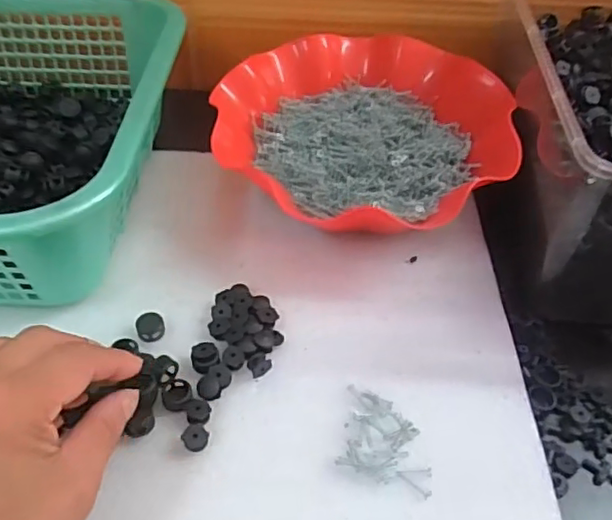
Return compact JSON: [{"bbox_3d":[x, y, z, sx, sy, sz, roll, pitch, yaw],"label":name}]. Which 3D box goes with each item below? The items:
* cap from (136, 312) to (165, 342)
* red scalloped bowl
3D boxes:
[{"bbox_3d":[-0.098,0.042,0.378,0.017,0.007,0.019,-17,53,-18],"label":"cap"},{"bbox_3d":[0.045,-0.103,0.473,0.218,0.070,0.202,2,49,-2],"label":"red scalloped bowl"}]

